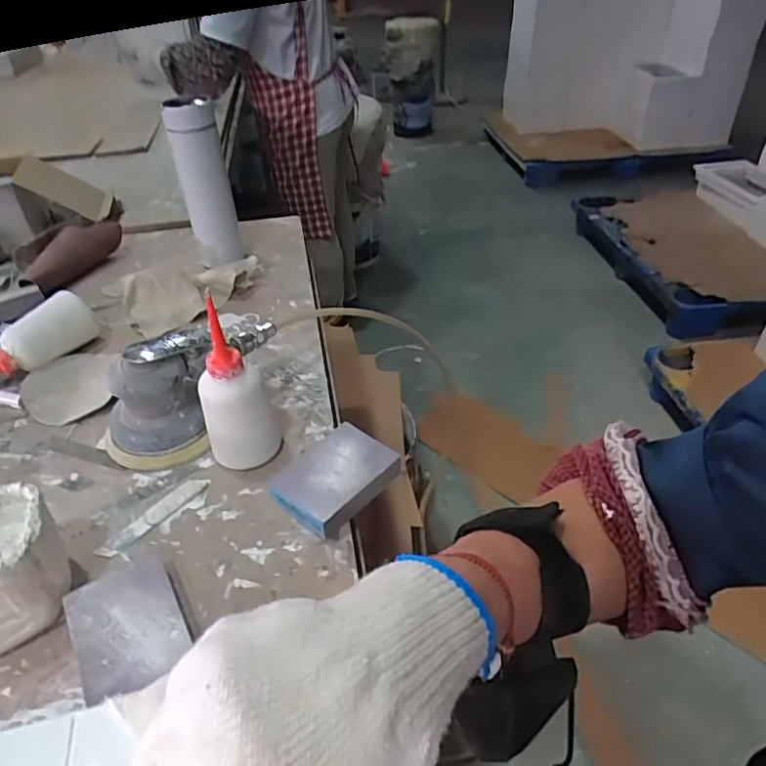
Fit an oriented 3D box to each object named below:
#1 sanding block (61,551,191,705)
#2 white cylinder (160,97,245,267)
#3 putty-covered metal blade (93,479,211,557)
[{"bbox_3d":[-0.179,0.176,0.407,0.069,0.027,0.099,-24,44,-23],"label":"sanding block"},{"bbox_3d":[-0.237,-0.258,0.776,0.064,0.220,0.054,-15,41,-14],"label":"white cylinder"},{"bbox_3d":[-0.197,0.115,0.498,0.022,0.005,0.102,26,48,30],"label":"putty-covered metal blade"}]

